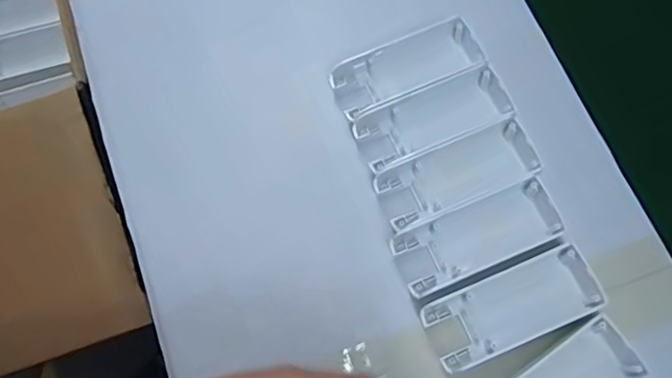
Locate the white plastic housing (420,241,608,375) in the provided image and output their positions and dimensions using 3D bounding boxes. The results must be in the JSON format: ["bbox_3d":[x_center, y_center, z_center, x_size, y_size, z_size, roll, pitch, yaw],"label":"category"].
[{"bbox_3d":[0.111,0.076,0.369,0.107,0.023,0.044,-22,71,-6],"label":"white plastic housing"}]

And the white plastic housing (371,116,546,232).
[{"bbox_3d":[0.082,-0.012,0.401,0.105,0.023,0.050,-21,71,-5],"label":"white plastic housing"}]

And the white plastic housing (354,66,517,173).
[{"bbox_3d":[0.070,-0.050,0.416,0.111,0.024,0.045,-25,71,-7],"label":"white plastic housing"}]

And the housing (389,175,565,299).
[{"bbox_3d":[0.093,0.031,0.389,0.108,0.022,0.045,-23,71,-6],"label":"housing"}]

